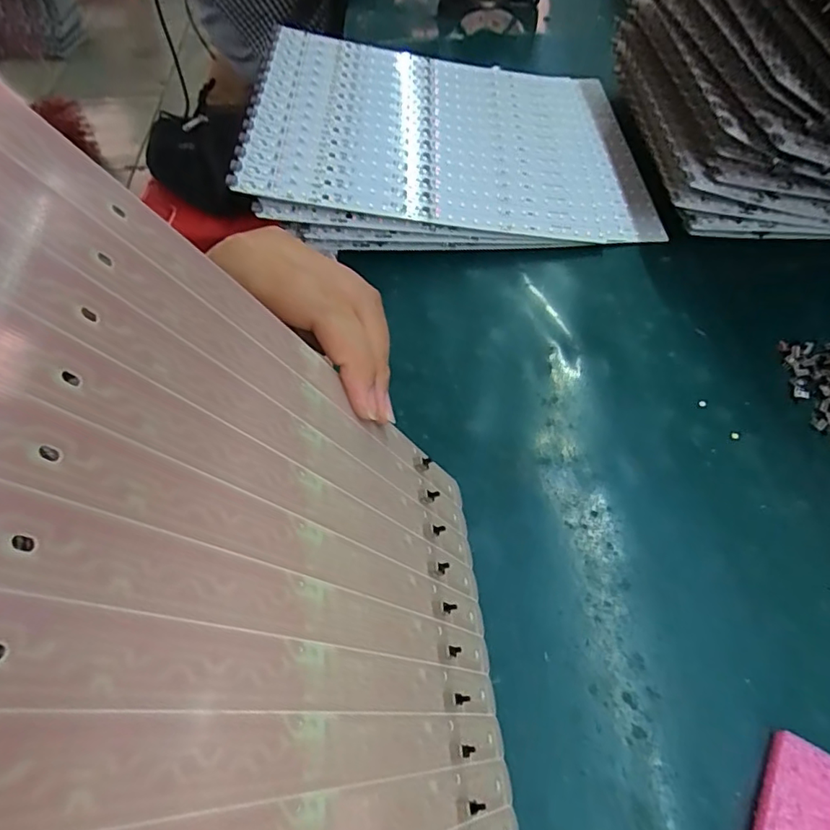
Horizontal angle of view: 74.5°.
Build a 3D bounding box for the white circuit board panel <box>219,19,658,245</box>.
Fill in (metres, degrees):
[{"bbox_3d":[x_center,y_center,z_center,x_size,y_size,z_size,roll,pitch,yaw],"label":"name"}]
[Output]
[{"bbox_3d":[0.029,-0.243,0.468,0.321,0.010,0.229,3,58,-9],"label":"white circuit board panel"}]

